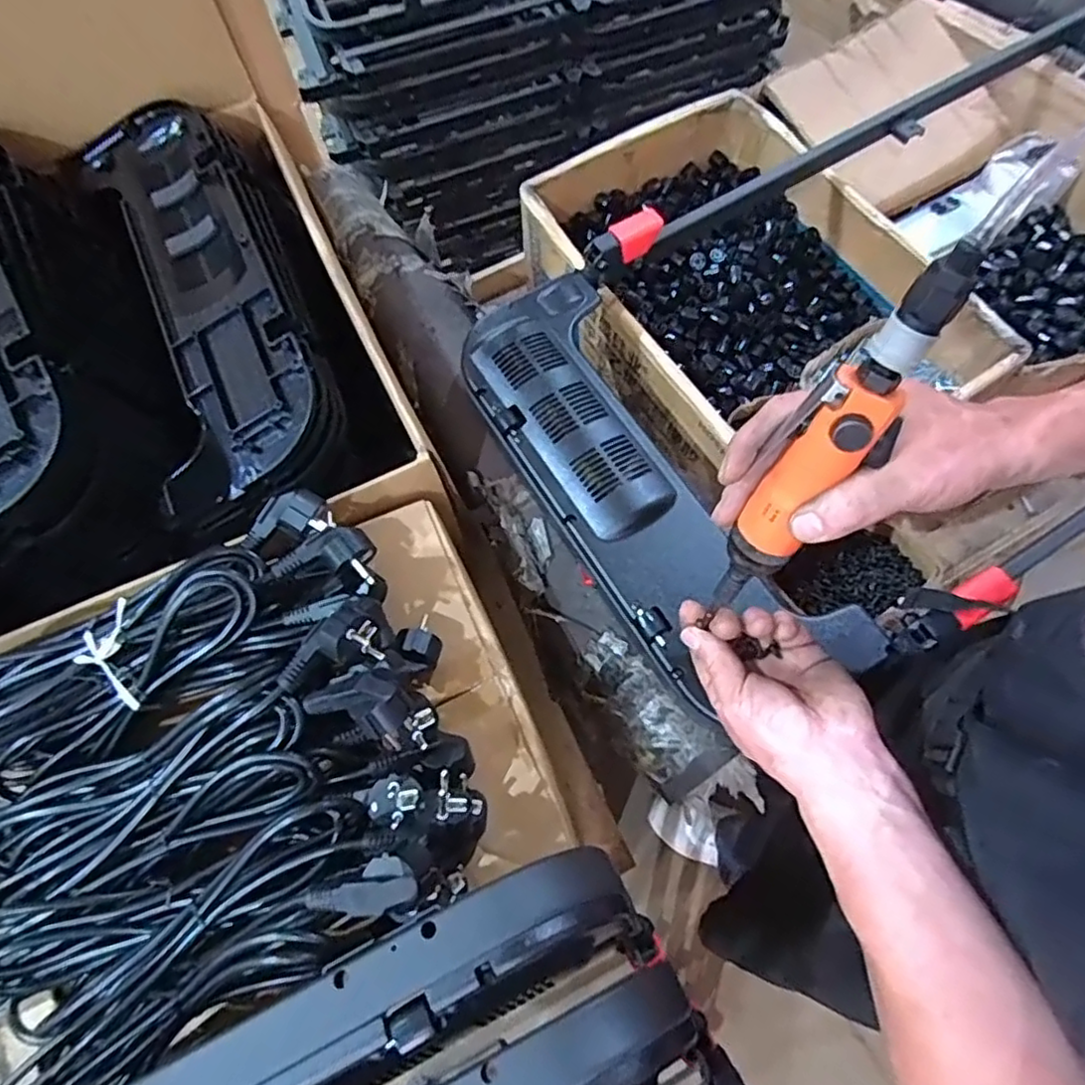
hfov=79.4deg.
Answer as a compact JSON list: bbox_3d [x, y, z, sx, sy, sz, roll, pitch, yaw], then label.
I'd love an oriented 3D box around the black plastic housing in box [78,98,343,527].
[{"bbox_3d":[-0.327,-0.250,0.648,0.182,0.071,0.495,-23,69,-6],"label":"black plastic housing in box"}]

